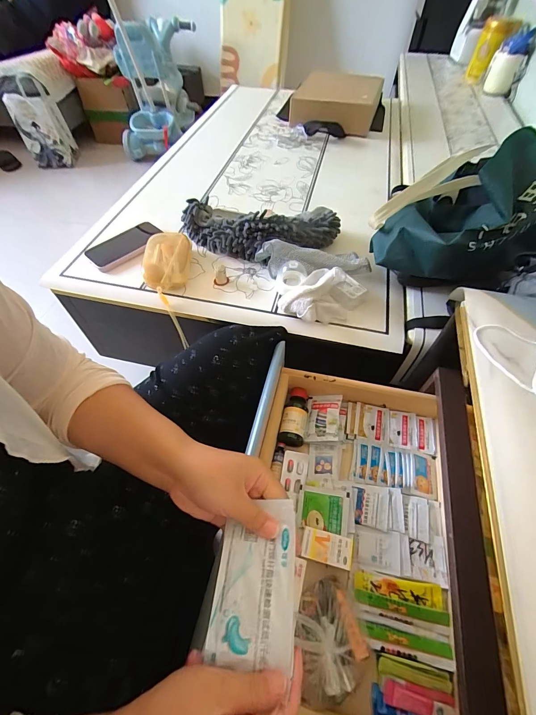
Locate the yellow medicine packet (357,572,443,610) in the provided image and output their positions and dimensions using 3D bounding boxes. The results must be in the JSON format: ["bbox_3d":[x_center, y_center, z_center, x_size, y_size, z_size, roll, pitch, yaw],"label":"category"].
[{"bbox_3d":[0.167,0.298,0.401,0.107,0.004,0.024,7,56,6],"label":"yellow medicine packet"}]

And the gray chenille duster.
[{"bbox_3d":[-0.019,-0.263,0.646,0.328,0.066,0.130,6,55,5],"label":"gray chenille duster"}]

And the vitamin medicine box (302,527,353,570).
[{"bbox_3d":[0.079,0.255,0.418,0.063,0.015,0.037,10,56,8],"label":"vitamin medicine box"}]

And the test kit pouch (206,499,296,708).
[{"bbox_3d":[-0.010,0.181,0.259,0.064,0.011,0.110,4,55,4],"label":"test kit pouch"}]

